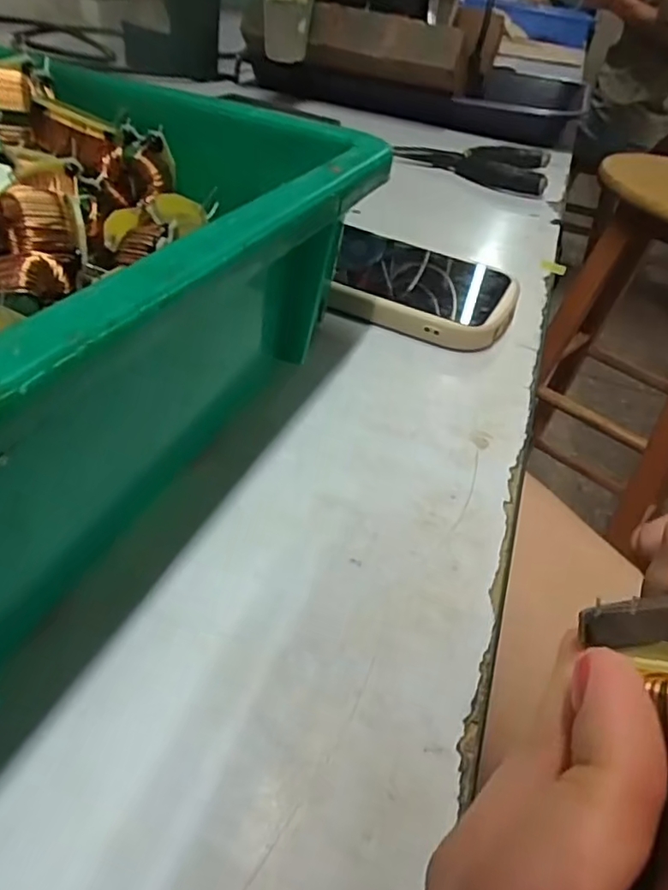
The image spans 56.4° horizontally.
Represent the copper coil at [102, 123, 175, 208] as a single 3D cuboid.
[{"bbox_3d":[-0.078,-0.112,0.250,0.025,0.024,0.016,6,38,-6],"label":"copper coil"}]

